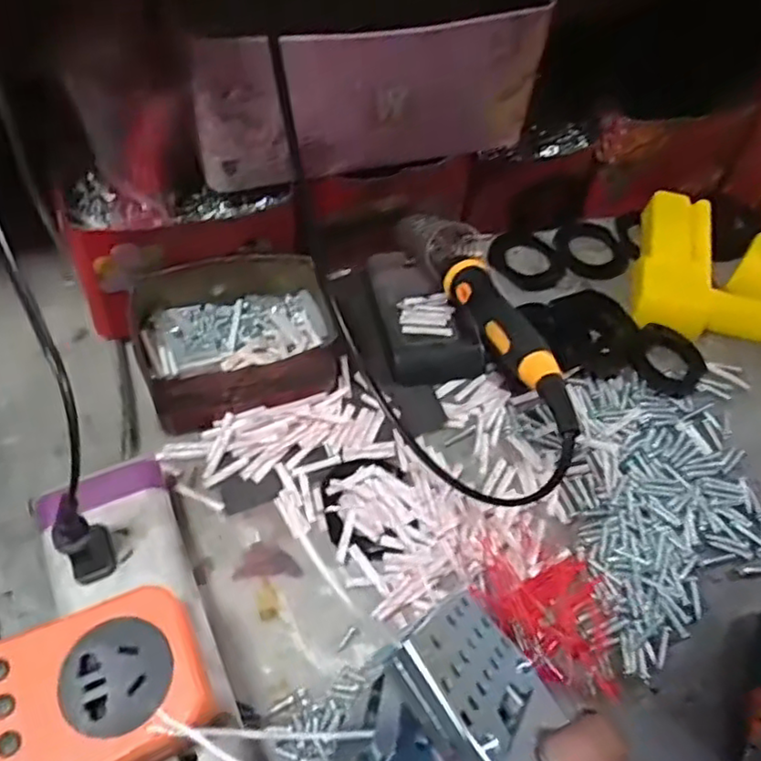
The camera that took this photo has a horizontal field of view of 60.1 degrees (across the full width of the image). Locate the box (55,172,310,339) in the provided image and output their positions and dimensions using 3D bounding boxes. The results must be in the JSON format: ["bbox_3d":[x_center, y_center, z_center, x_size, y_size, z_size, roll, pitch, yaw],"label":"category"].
[{"bbox_3d":[-0.122,-0.081,0.413,0.132,0.083,0.065,-18,58,-17],"label":"box"}]

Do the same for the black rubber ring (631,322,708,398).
[{"bbox_3d":[0.194,-0.014,0.439,0.047,0.008,0.048,3,54,-4],"label":"black rubber ring"}]

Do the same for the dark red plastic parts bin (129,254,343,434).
[{"bbox_3d":[-0.084,-0.025,0.396,0.118,0.049,0.103,-19,58,-18],"label":"dark red plastic parts bin"}]

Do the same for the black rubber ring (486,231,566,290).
[{"bbox_3d":[0.111,-0.090,0.493,0.049,0.011,0.058,-37,66,-27],"label":"black rubber ring"}]

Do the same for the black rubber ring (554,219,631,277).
[{"bbox_3d":[0.162,-0.100,0.502,0.054,0.010,0.054,3,54,-4],"label":"black rubber ring"}]

